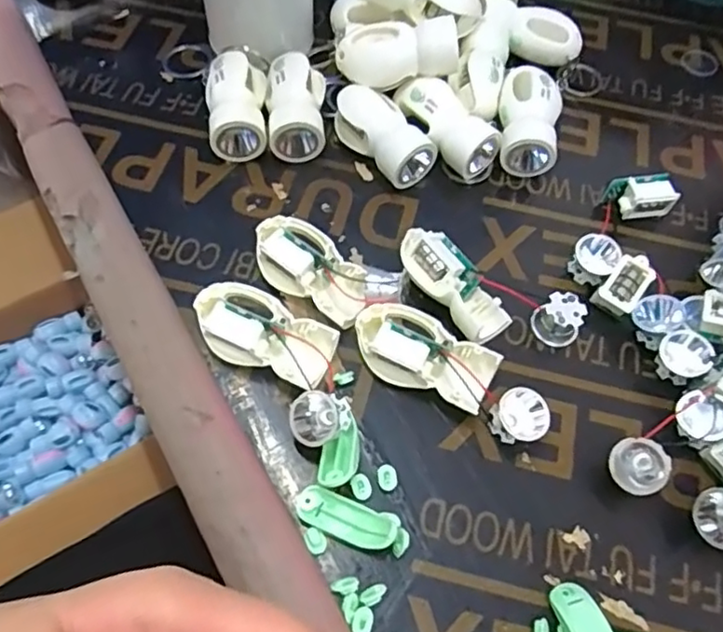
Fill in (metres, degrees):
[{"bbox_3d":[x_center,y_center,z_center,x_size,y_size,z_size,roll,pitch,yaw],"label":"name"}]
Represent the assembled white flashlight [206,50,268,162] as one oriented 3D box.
[{"bbox_3d":[-0.069,-0.119,0.351,0.030,0.024,0.058,-3,61,-5],"label":"assembled white flashlight"}]

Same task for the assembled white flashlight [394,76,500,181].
[{"bbox_3d":[0.047,-0.107,0.346,0.026,0.022,0.065,-42,83,-15],"label":"assembled white flashlight"}]

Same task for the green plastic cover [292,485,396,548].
[{"bbox_3d":[-0.006,0.083,0.258,0.042,0.008,0.015,19,61,7],"label":"green plastic cover"}]

